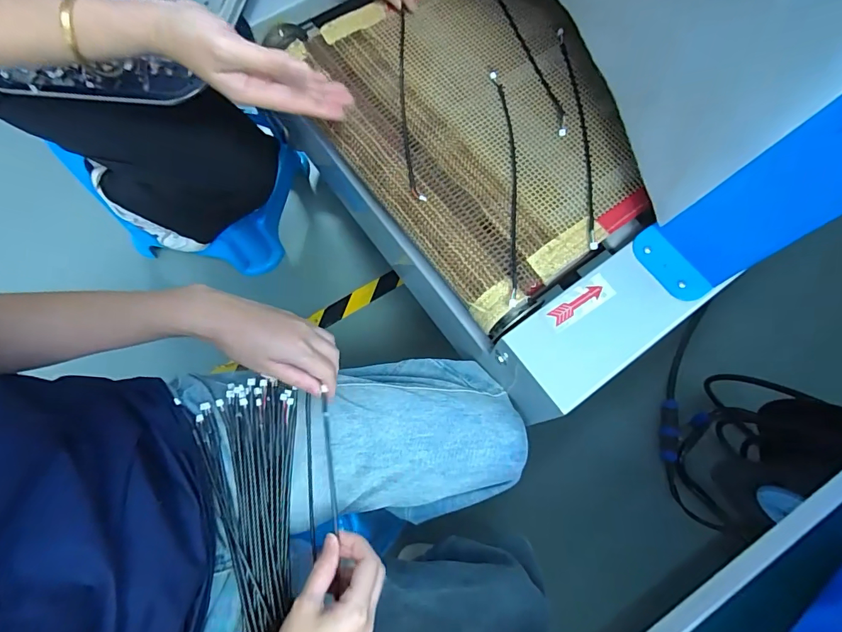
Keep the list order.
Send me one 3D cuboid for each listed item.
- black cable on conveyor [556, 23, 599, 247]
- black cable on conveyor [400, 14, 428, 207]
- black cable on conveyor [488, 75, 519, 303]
[{"bbox_3d":[0.172,-0.198,0.479,0.018,0.011,0.279,-1,73,-1],"label":"black cable on conveyor"},{"bbox_3d":[-0.015,-0.234,0.482,0.016,0.005,0.248,-5,73,-3],"label":"black cable on conveyor"},{"bbox_3d":[0.091,-0.140,0.456,0.024,0.016,0.277,-1,73,-1],"label":"black cable on conveyor"}]

